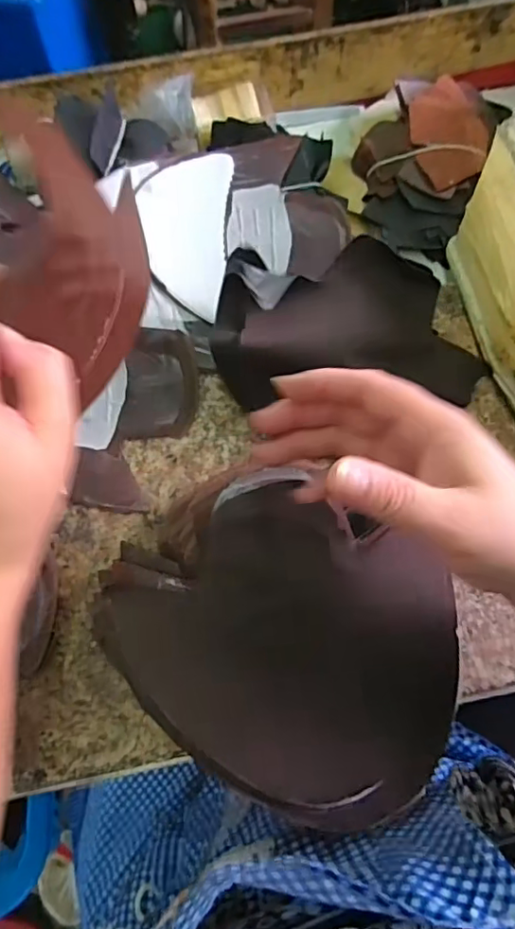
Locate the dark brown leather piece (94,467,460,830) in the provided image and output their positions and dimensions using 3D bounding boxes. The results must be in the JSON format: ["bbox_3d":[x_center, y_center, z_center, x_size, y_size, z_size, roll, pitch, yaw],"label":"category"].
[{"bbox_3d":[0.017,0.091,0.317,0.194,0.021,0.152,34,75,10],"label":"dark brown leather piece"}]

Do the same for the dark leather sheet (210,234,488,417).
[{"bbox_3d":[0.065,-0.093,0.410,0.186,0.063,0.098,-4,72,-2],"label":"dark leather sheet"}]

